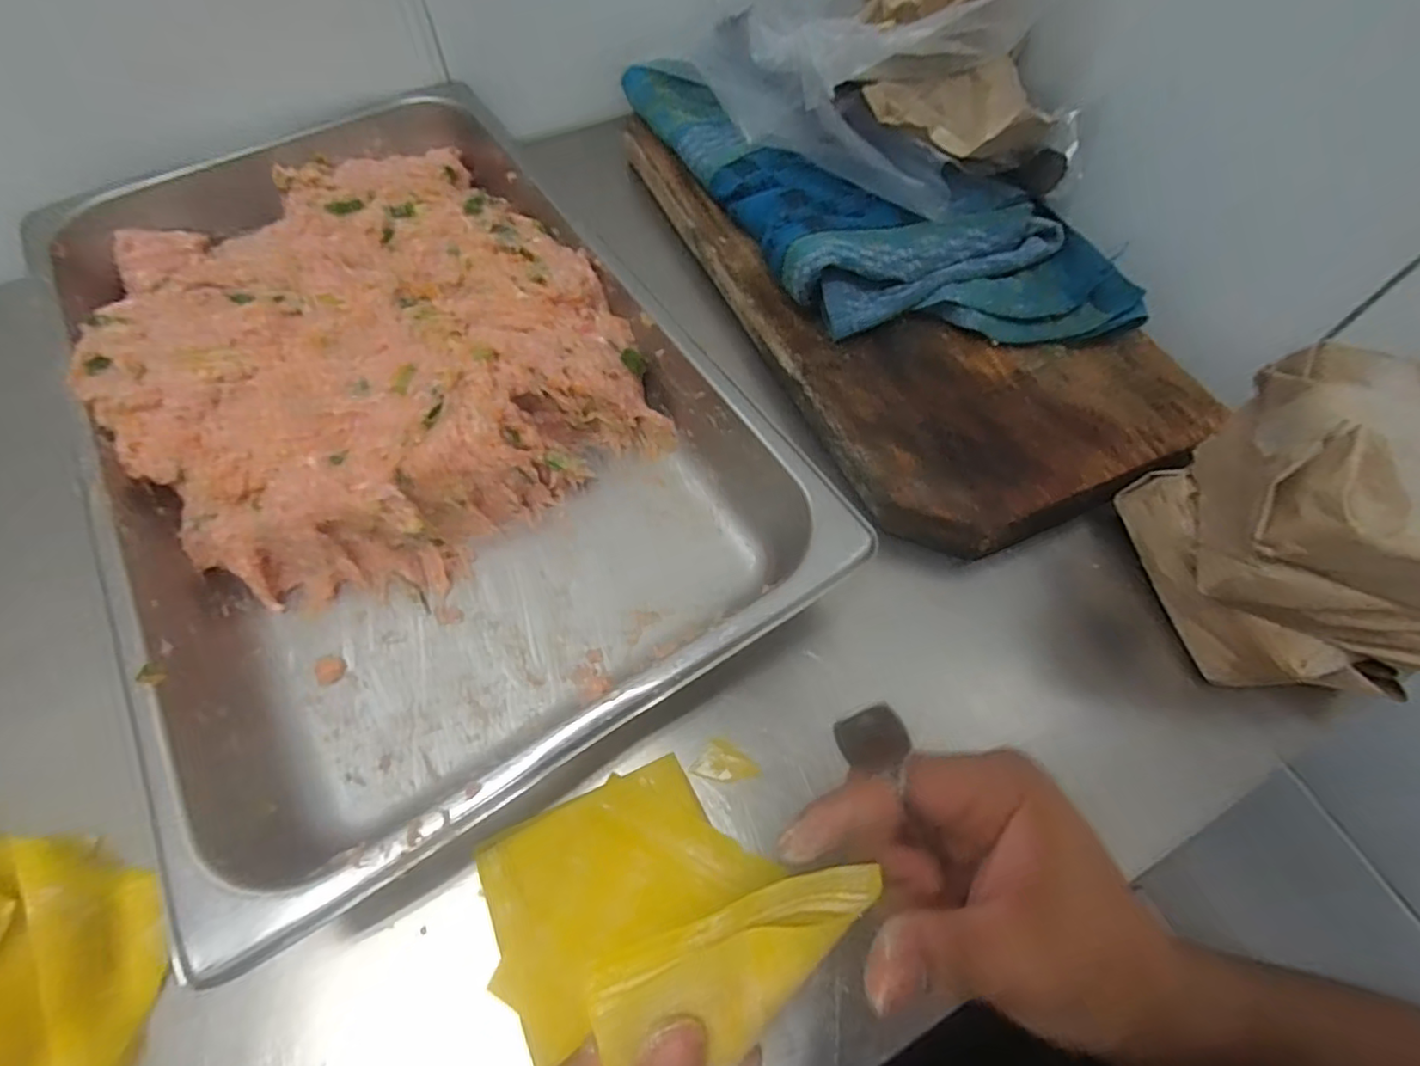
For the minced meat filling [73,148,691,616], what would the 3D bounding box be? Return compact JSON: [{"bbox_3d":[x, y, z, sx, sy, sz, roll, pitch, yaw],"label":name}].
[{"bbox_3d":[-0.225,-0.132,0.405,0.271,0.073,0.339,-34,67,-17],"label":"minced meat filling"}]

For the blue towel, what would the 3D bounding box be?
[{"bbox_3d":[0.078,-0.228,0.441,0.427,0.041,0.173,31,66,15],"label":"blue towel"}]

